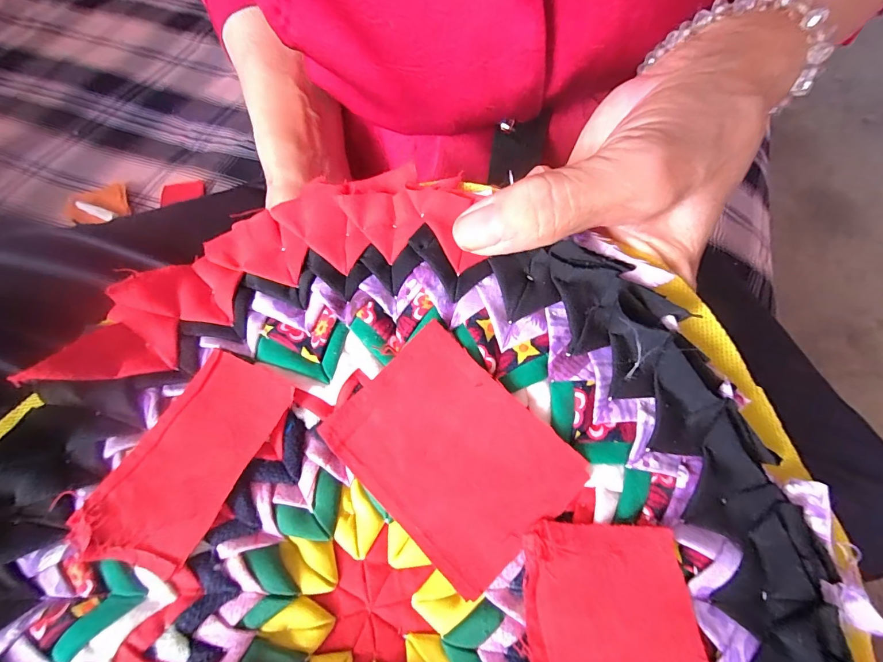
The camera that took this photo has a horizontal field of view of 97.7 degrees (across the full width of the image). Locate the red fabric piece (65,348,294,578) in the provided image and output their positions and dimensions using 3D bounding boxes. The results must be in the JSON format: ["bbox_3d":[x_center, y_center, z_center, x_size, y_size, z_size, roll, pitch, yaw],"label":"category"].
[{"bbox_3d":[-0.084,0.042,0.130,0.039,0.005,0.069,25,66,11],"label":"red fabric piece"}]

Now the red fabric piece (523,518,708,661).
[{"bbox_3d":[0.050,0.091,0.107,0.047,0.004,0.068,-8,70,0],"label":"red fabric piece"}]

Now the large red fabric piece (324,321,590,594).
[{"bbox_3d":[0.002,0.039,0.127,0.054,0.004,0.070,-44,78,-5],"label":"large red fabric piece"}]

